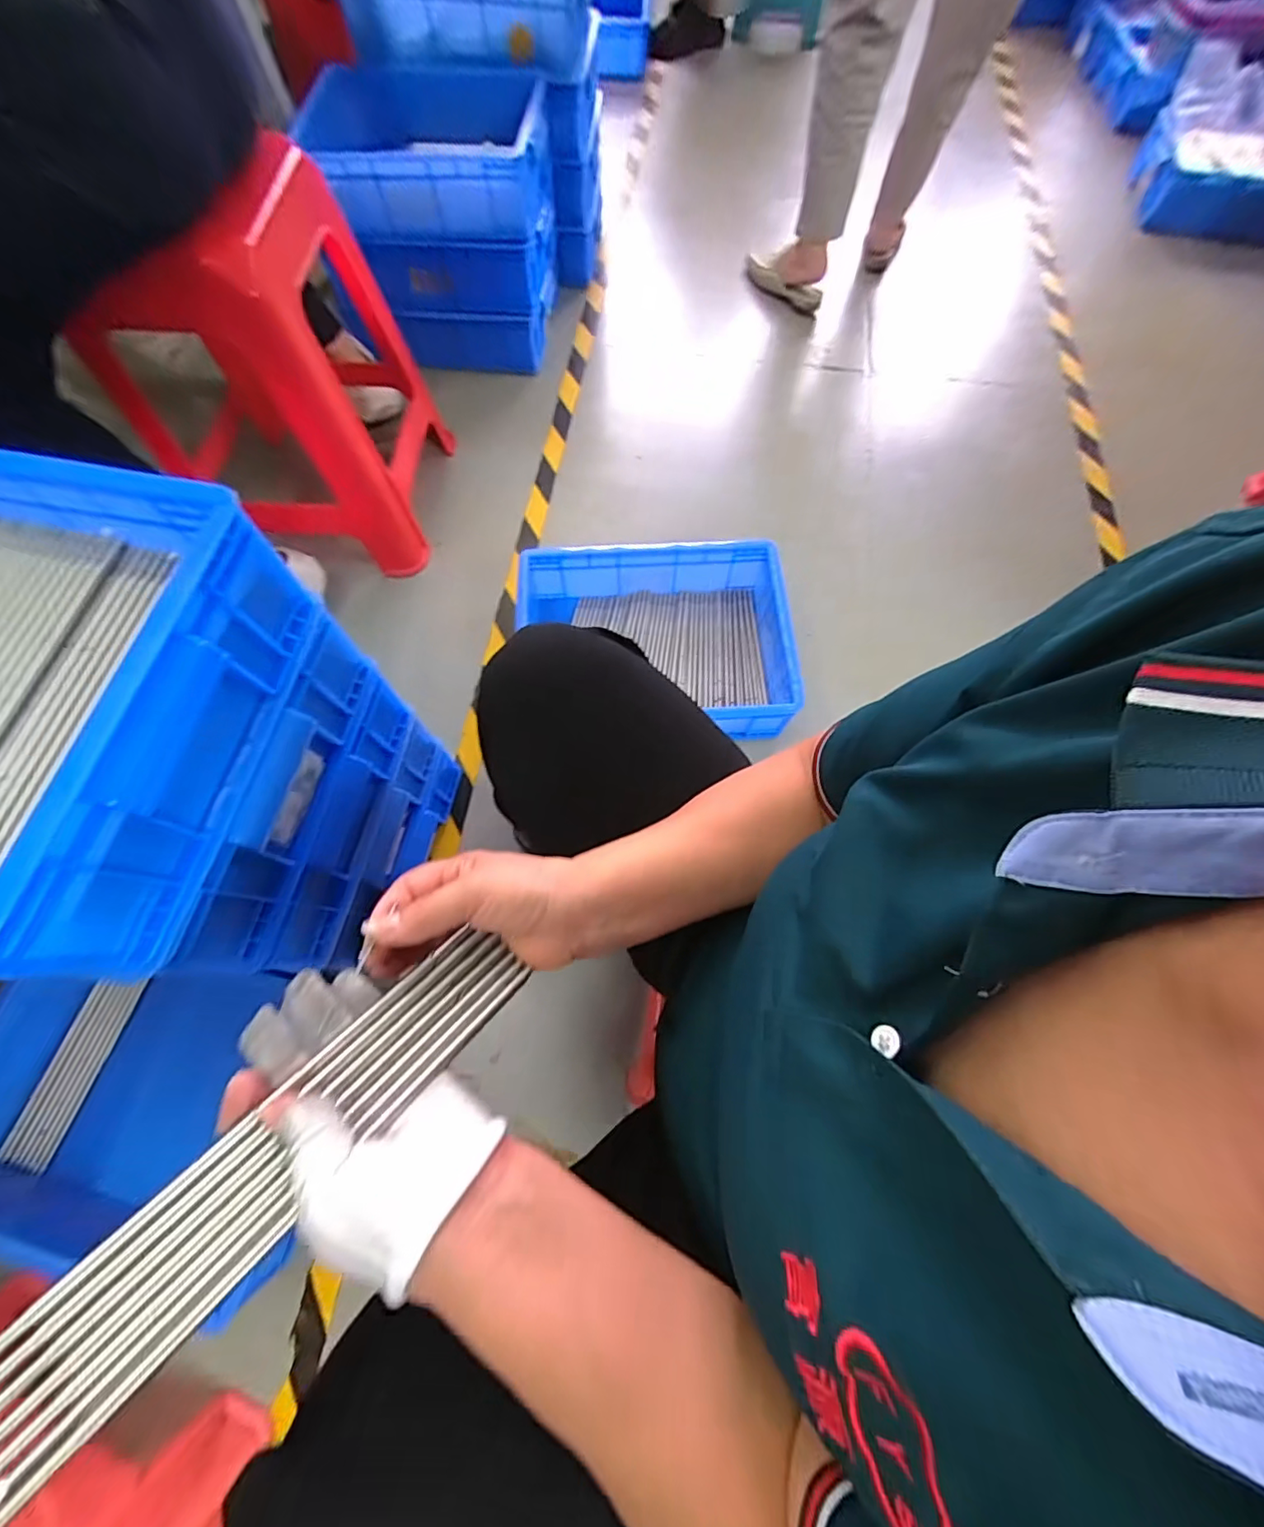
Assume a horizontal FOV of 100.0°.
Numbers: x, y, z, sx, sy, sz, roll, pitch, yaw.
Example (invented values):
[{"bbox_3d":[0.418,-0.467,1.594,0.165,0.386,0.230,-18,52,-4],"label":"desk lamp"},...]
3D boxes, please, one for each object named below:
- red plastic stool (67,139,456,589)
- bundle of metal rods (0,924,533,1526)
[{"bbox_3d":[-0.516,-0.589,0.808,0.293,0.436,0.354,3,69,1],"label":"red plastic stool"},{"bbox_3d":[-0.158,0.180,0.258,0.051,0.013,0.247,39,53,13],"label":"bundle of metal rods"}]

